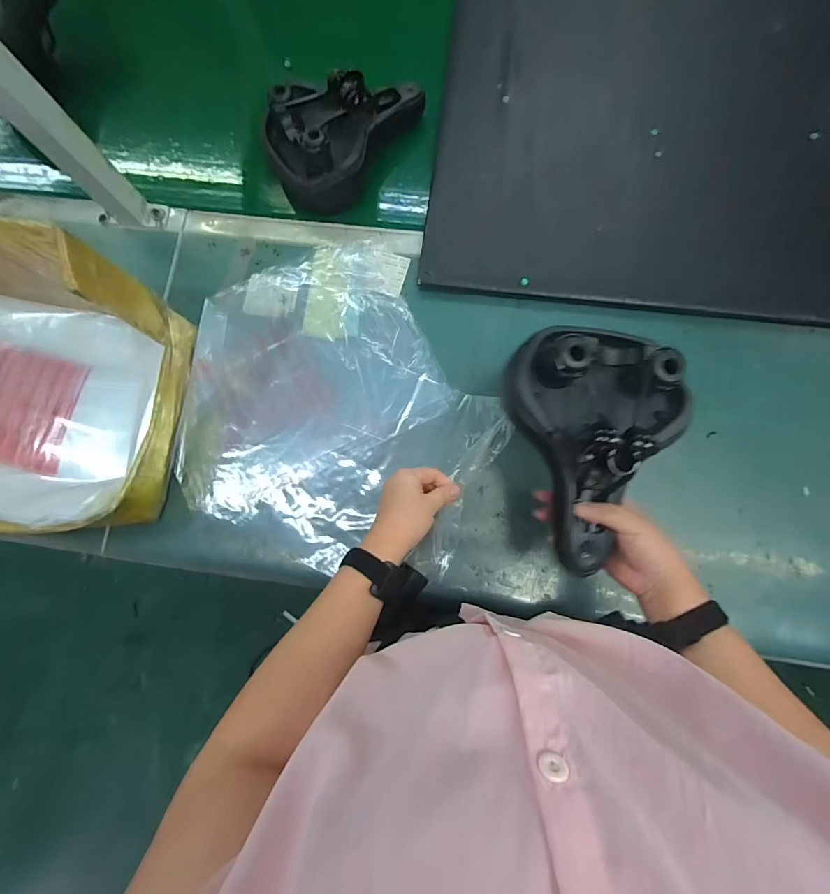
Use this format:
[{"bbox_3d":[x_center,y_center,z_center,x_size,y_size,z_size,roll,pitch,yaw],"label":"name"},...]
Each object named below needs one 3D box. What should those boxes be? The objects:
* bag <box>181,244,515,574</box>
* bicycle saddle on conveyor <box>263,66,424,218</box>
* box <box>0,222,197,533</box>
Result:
[{"bbox_3d":[-0.108,-0.076,0.560,0.434,0.080,0.435,5,82,4],"label":"bag"},{"bbox_3d":[-0.095,-0.477,0.615,0.242,0.097,0.140,-27,81,0],"label":"bicycle saddle on conveyor"},{"bbox_3d":[-0.556,-0.071,0.530,0.440,0.234,0.335,6,82,5],"label":"box"}]

